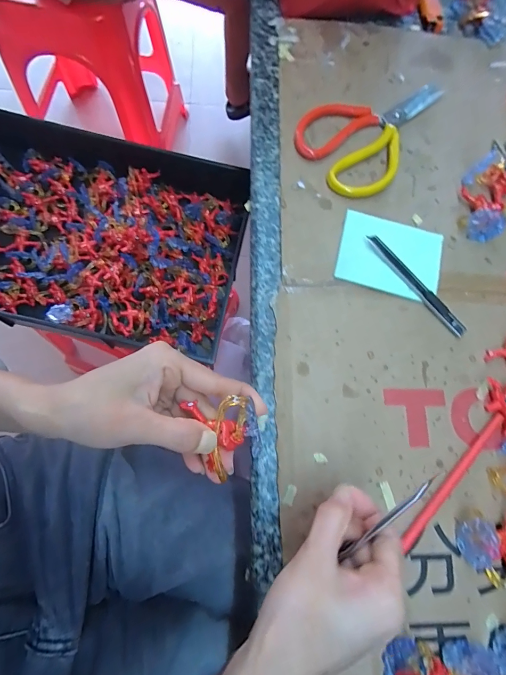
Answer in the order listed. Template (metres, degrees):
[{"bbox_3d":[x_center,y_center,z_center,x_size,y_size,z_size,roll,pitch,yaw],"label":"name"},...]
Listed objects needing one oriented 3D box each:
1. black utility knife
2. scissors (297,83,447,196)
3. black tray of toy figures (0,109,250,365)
[{"bbox_3d":[0.156,-0.050,0.332,0.015,0.011,0.123,-38,81,-13],"label":"black utility knife"},{"bbox_3d":[0.132,-0.222,0.372,0.171,0.009,0.110,-37,81,-13],"label":"scissors"},{"bbox_3d":[-0.265,-0.163,0.532,0.468,0.086,0.310,11,74,-2],"label":"black tray of toy figures"}]

